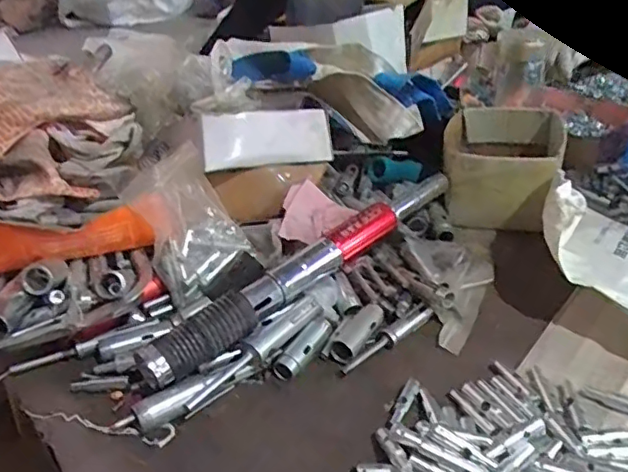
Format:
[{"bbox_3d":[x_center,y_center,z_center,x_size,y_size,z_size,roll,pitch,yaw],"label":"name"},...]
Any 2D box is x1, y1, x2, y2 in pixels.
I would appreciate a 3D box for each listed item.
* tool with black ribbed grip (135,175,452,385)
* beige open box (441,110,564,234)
[{"bbox_3d":[0.008,0.023,0.570,0.392,0.038,0.033,-30,39,-33],"label":"tool with black ribbed grip"},{"bbox_3d":[0.236,-0.089,0.720,0.134,0.085,0.176,5,34,17],"label":"beige open box"}]

